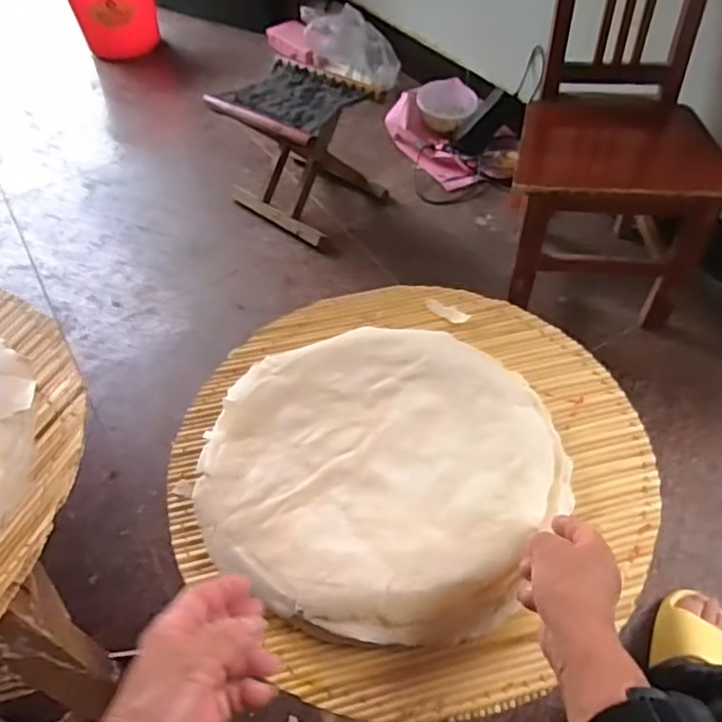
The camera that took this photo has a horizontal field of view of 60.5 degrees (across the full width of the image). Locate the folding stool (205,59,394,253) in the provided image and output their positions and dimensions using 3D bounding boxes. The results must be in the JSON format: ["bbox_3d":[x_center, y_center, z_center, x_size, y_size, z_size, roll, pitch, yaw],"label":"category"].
[{"bbox_3d":[-0.139,-0.479,1.395,0.288,0.251,0.250,34,59,27],"label":"folding stool"}]

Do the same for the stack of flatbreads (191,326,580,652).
[{"bbox_3d":[0.022,0.100,0.650,0.350,0.036,0.346,24,53,24],"label":"stack of flatbreads"}]

